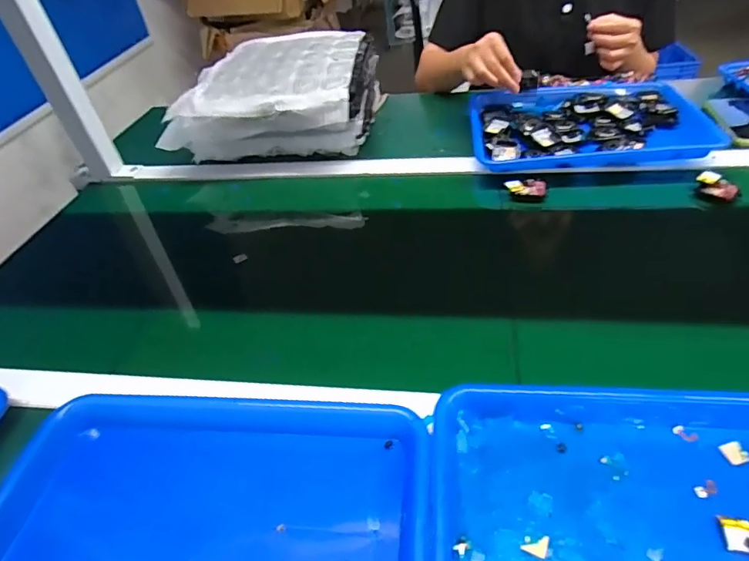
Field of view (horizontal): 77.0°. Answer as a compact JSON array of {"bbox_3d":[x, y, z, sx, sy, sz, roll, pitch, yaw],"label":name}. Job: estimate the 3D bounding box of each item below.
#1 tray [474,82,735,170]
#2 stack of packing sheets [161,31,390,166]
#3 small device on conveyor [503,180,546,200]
[{"bbox_3d":[0.313,-0.247,0.722,0.318,0.031,0.236,0,43,7],"label":"tray"},{"bbox_3d":[-0.166,-0.329,0.839,0.329,0.118,0.289,-1,43,7],"label":"stack of packing sheets"},{"bbox_3d":[0.209,-0.127,0.654,0.054,0.022,0.021,0,43,8],"label":"small device on conveyor"}]

